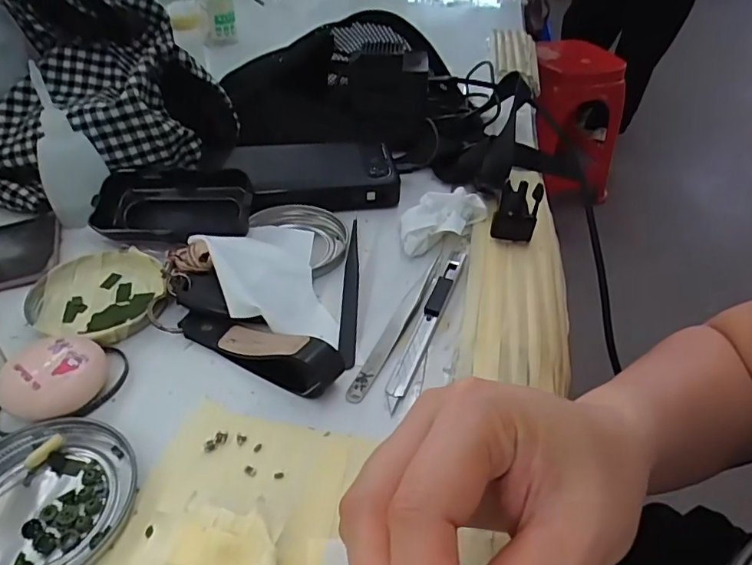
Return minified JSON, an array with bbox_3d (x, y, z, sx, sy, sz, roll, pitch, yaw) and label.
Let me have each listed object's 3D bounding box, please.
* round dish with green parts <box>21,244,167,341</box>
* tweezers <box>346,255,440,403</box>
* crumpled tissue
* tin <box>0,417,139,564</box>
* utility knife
[{"bbox_3d":[-0.169,0.006,0.325,0.081,0.015,0.072,14,43,13],"label":"round dish with green parts"},{"bbox_3d":[0.014,0.024,0.311,0.009,0.013,0.114,20,45,19],"label":"tweezers"},{"bbox_3d":[0.046,-0.047,0.386,0.078,0.020,0.039,-30,51,-31],"label":"crumpled tissue"},{"bbox_3d":[-0.148,0.096,0.226,0.076,0.009,0.076,2,42,-1],"label":"tin"},{"bbox_3d":[0.033,0.020,0.319,0.011,0.007,0.138,17,44,16],"label":"utility knife"}]

